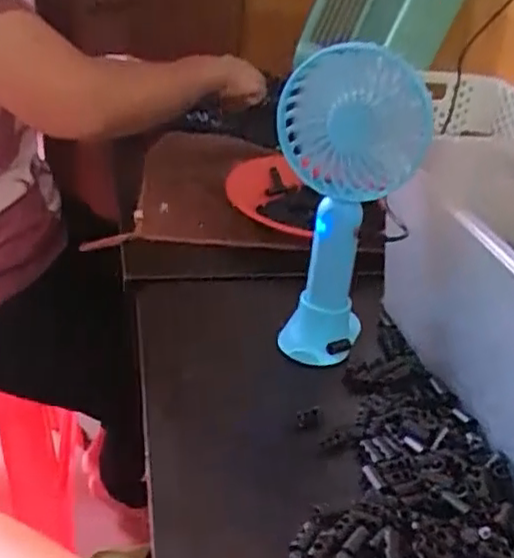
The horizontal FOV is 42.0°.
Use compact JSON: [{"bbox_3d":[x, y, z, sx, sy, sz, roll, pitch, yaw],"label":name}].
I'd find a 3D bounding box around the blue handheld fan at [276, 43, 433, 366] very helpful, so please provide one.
[{"bbox_3d":[0.052,-0.060,0.489,0.075,0.209,0.095,-14,35,-33],"label":"blue handheld fan"}]

